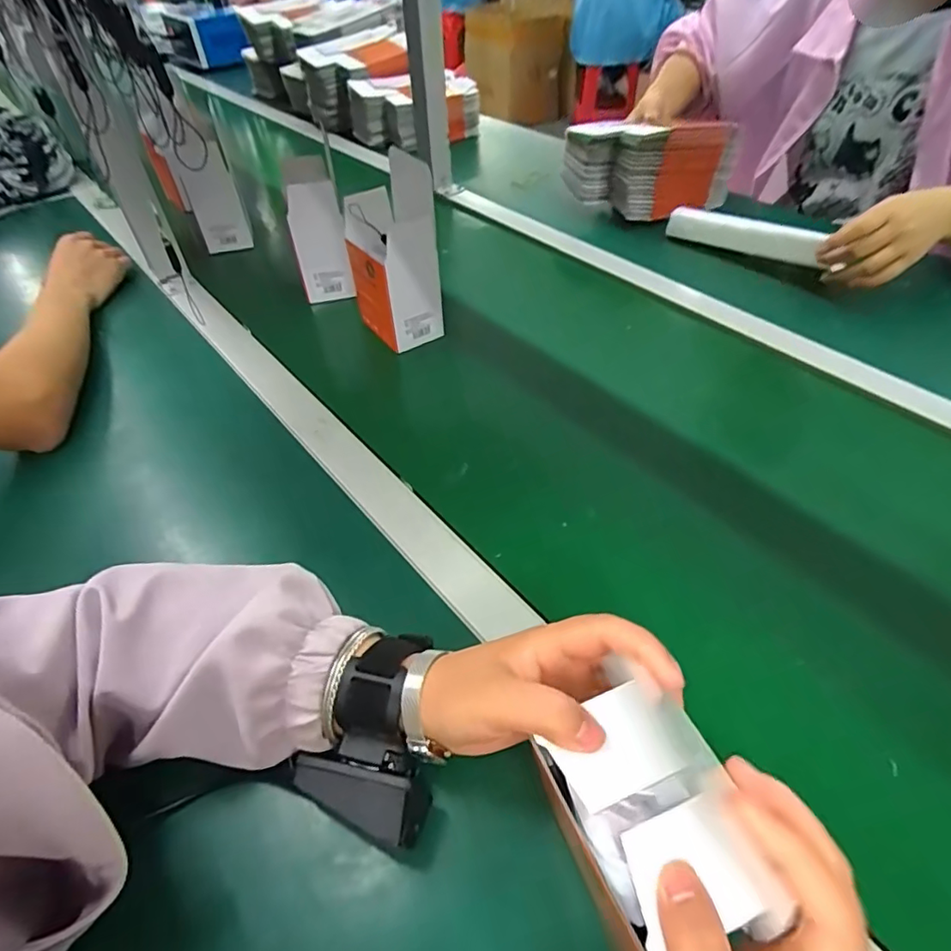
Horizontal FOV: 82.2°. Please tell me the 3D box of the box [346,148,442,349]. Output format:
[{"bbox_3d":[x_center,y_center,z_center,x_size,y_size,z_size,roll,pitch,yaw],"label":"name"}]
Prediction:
[{"bbox_3d":[-0.088,-0.234,0.572,0.073,0.168,0.095,-29,54,-23],"label":"box"}]

